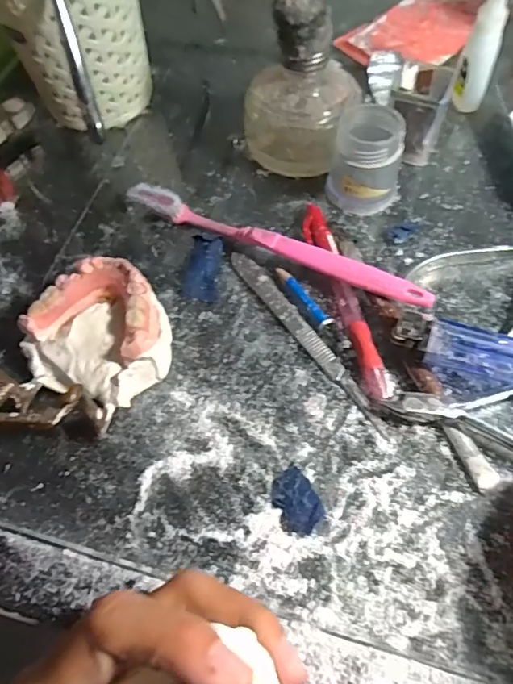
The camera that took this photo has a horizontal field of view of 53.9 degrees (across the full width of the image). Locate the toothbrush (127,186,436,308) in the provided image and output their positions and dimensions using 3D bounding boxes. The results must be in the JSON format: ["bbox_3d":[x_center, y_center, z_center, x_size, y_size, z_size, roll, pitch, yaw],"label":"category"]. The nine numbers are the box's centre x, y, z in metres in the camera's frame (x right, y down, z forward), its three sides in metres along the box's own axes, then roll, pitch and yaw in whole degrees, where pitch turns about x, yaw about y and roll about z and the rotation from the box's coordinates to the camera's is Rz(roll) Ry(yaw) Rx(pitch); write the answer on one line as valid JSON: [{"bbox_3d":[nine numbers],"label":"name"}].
[{"bbox_3d":[0.008,-0.057,0.300,0.192,0.020,0.014,23,65,16],"label":"toothbrush"}]

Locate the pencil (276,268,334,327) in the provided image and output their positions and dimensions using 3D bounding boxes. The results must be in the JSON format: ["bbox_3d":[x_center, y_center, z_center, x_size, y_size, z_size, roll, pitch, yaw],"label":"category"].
[{"bbox_3d":[0.026,-0.026,0.286,0.007,0.006,0.048,-31,63,-13],"label":"pencil"}]

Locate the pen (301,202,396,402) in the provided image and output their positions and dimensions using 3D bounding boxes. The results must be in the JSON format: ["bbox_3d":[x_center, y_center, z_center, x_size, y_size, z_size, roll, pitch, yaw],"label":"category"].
[{"bbox_3d":[0.049,-0.027,0.286,0.015,0.009,0.131,-14,61,-4],"label":"pen"}]

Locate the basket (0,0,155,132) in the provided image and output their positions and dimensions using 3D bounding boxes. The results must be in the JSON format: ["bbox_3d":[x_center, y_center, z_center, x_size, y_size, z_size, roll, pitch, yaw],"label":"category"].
[{"bbox_3d":[-0.127,-0.220,0.352,0.092,0.112,0.102,-26,62,-11],"label":"basket"}]

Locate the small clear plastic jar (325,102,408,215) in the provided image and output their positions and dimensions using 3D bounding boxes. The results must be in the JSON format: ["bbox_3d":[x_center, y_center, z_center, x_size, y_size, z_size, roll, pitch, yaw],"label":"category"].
[{"bbox_3d":[0.069,-0.115,0.311,0.042,0.051,0.048,14,62,11],"label":"small clear plastic jar"}]

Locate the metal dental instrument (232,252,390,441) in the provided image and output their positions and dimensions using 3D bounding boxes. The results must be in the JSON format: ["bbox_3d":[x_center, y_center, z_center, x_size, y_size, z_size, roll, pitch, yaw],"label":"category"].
[{"bbox_3d":[0.026,-0.004,0.277,0.011,0.004,0.136,-32,64,-14],"label":"metal dental instrument"}]

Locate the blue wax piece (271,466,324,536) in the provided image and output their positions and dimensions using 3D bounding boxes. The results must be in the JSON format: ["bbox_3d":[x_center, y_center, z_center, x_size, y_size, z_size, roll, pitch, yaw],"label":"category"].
[{"bbox_3d":[0.018,0.074,0.233,0.020,0.004,0.029,-19,61,-7],"label":"blue wax piece"}]

